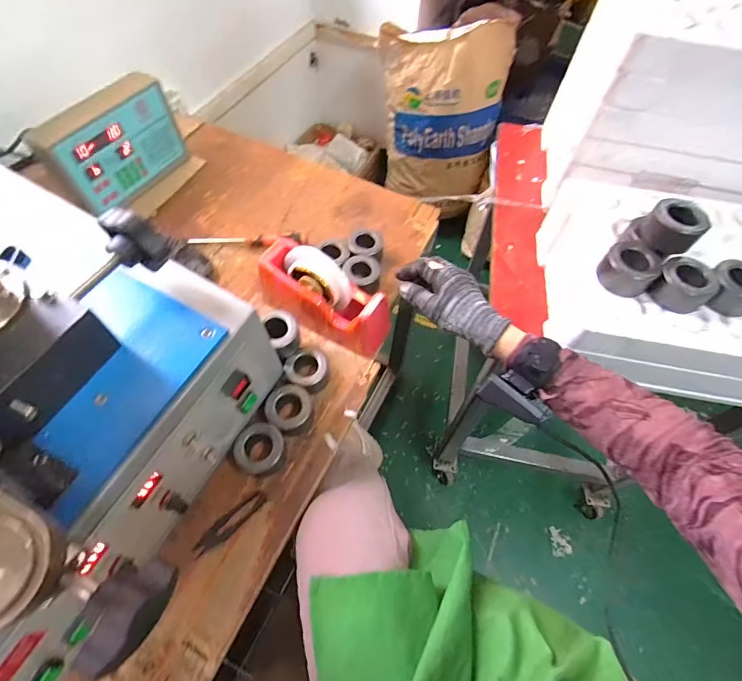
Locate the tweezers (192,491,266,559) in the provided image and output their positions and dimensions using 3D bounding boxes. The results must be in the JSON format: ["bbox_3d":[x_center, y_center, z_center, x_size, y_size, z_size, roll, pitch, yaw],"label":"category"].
[{"bbox_3d":[-0.172,0.223,0.486,0.098,0.004,0.022,-37,83,-16],"label":"tweezers"}]

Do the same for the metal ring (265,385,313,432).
[{"bbox_3d":[-0.110,0.092,0.537,0.059,0.038,0.054,1,60,-2],"label":"metal ring"}]

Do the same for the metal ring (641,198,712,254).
[{"bbox_3d":[0.371,-0.141,0.487,0.060,0.039,0.060,1,60,-2],"label":"metal ring"}]

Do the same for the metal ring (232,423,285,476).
[{"bbox_3d":[-0.141,0.139,0.507,0.056,0.039,0.060,1,60,-2],"label":"metal ring"}]

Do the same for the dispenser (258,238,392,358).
[{"bbox_3d":[-0.068,-0.058,0.588,0.207,0.114,0.071,27,62,12],"label":"dispenser"}]

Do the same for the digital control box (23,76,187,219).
[{"bbox_3d":[-0.442,-0.337,0.696,0.055,0.159,0.225,27,63,13],"label":"digital control box"}]

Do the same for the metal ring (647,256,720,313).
[{"bbox_3d":[0.377,-0.068,0.482,0.062,0.034,0.058,1,60,-2],"label":"metal ring"}]

